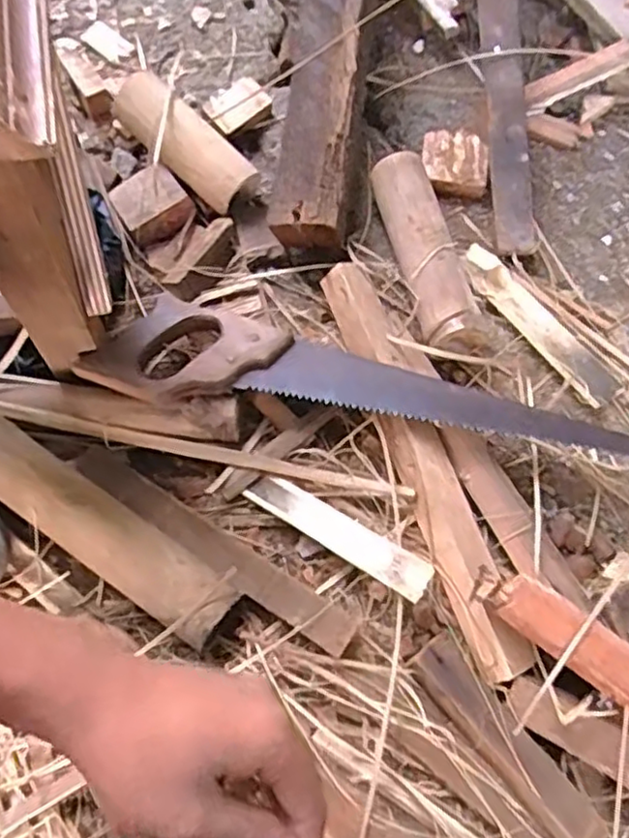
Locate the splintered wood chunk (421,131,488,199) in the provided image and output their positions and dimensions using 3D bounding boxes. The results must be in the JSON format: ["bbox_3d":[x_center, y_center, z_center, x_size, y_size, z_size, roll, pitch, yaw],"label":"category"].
[{"bbox_3d":[0.133,-0.240,0.645,0.061,0.027,0.066,5,68,2],"label":"splintered wood chunk"}]

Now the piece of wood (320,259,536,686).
[{"bbox_3d":[0.082,0.025,0.517,0.041,0.032,0.339,-19,69,-8],"label":"piece of wood"}]

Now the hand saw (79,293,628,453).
[{"bbox_3d":[0.035,-0.029,0.517,0.408,0.017,0.080,10,68,4],"label":"hand saw"}]

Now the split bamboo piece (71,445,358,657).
[{"bbox_3d":[-0.079,0.095,0.507,0.248,0.023,0.027,32,71,12],"label":"split bamboo piece"}]

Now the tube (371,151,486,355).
[{"bbox_3d":[0.093,-0.143,0.577,0.051,0.043,0.194,-12,70,-6],"label":"tube"}]

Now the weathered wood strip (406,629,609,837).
[{"bbox_3d":[0.129,0.219,0.454,0.038,0.030,0.156,-37,73,-14],"label":"weathered wood strip"}]

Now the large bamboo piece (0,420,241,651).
[{"bbox_3d":[-0.161,0.078,0.486,0.232,0.047,0.049,33,72,10],"label":"large bamboo piece"}]

